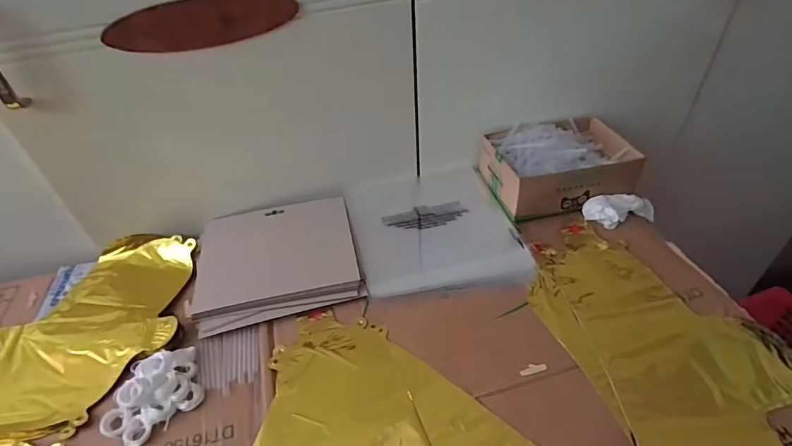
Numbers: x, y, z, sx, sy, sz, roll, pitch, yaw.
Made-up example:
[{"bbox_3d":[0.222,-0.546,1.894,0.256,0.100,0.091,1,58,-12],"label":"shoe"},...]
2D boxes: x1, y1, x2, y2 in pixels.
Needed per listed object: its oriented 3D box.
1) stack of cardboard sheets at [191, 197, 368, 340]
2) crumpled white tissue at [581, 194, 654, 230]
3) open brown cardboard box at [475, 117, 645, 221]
[{"bbox_3d":[-0.148,0.040,0.559,0.195,0.021,0.172,-13,45,-9],"label":"stack of cardboard sheets"},{"bbox_3d":[0.309,-0.018,0.601,0.108,0.035,0.042,-3,42,-20],"label":"crumpled white tissue"},{"bbox_3d":[0.223,-0.084,0.630,0.191,0.072,0.142,-10,44,-6],"label":"open brown cardboard box"}]

